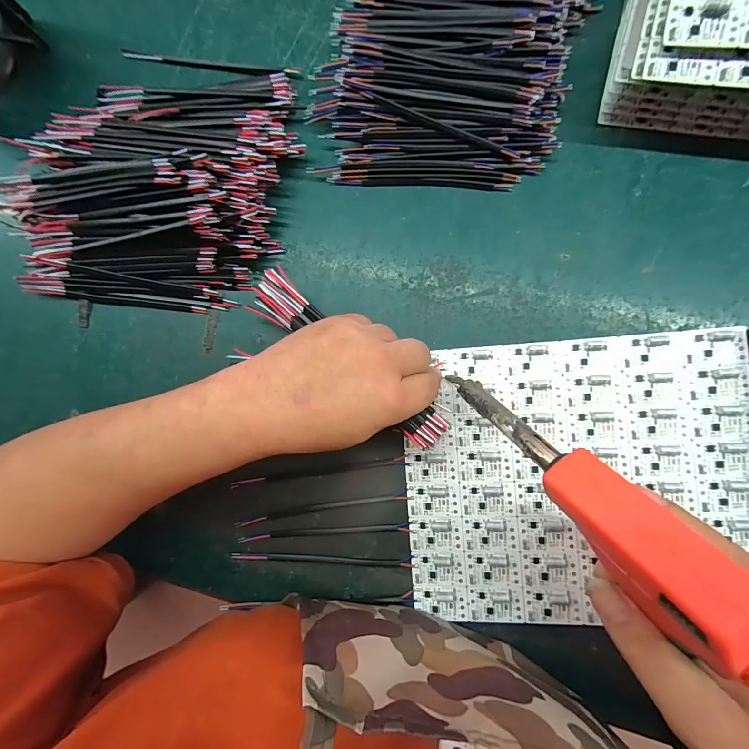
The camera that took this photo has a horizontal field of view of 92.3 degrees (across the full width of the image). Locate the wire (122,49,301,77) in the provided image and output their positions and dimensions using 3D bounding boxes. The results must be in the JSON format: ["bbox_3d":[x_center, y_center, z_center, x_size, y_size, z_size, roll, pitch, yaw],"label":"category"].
[{"bbox_3d":[-0.147,-0.276,0.319,0.174,0.008,0.009,15,89,9],"label":"wire"}]

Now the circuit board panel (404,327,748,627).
[{"bbox_3d":[0.144,0.076,0.261,0.236,0.005,0.200,-4,87,8],"label":"circuit board panel"}]

